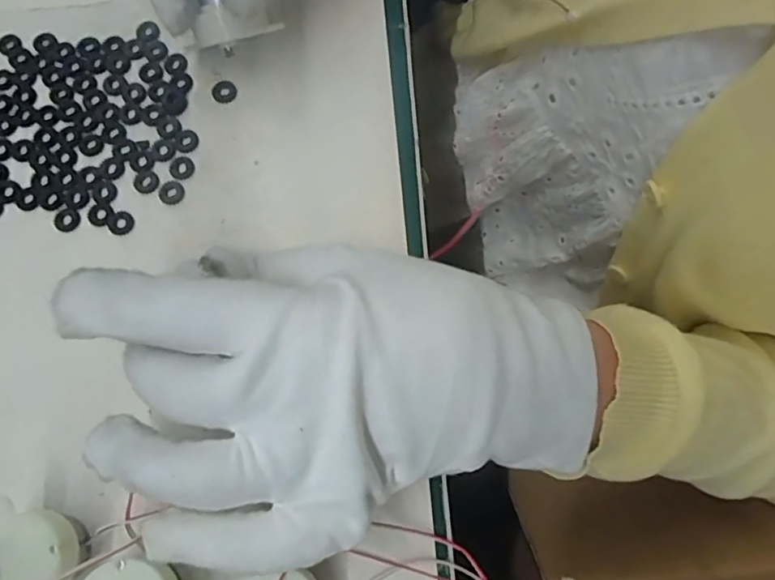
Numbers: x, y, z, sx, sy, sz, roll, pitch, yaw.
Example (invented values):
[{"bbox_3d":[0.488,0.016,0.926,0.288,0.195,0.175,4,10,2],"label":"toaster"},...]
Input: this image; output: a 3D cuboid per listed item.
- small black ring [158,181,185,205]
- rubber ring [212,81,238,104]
[{"bbox_3d":[-0.093,-0.042,0.243,0.011,0.004,0.010,-1,75,2],"label":"small black ring"},{"bbox_3d":[-0.073,-0.089,0.253,0.011,0.004,0.011,-1,75,2],"label":"rubber ring"}]

